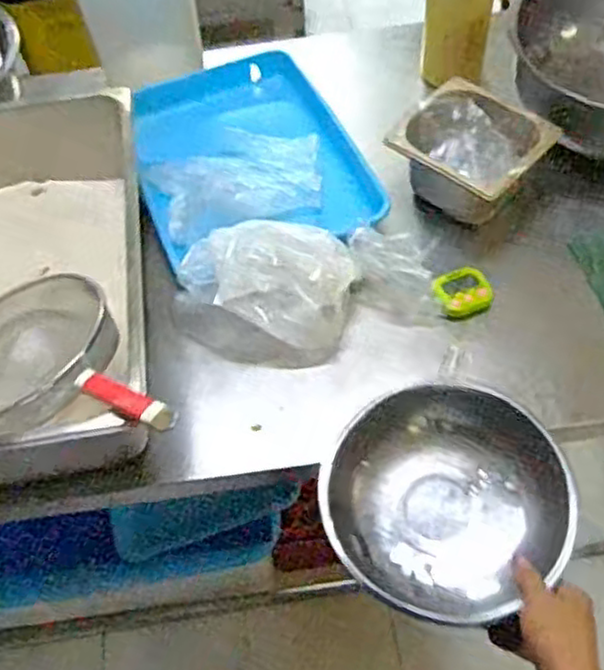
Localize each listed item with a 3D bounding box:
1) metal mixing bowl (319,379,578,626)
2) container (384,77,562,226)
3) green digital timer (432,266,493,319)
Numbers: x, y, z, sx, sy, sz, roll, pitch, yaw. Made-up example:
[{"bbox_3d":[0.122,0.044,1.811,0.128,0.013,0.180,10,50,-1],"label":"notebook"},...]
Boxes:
[{"bbox_3d":[0.130,0.151,0.657,0.199,0.085,0.206,-2,56,3],"label":"metal mixing bowl"},{"bbox_3d":[0.218,-0.233,0.965,0.180,0.127,0.173,35,66,25],"label":"container"},{"bbox_3d":[0.201,-0.052,0.903,0.069,0.031,0.066,-19,57,-8],"label":"green digital timer"}]

